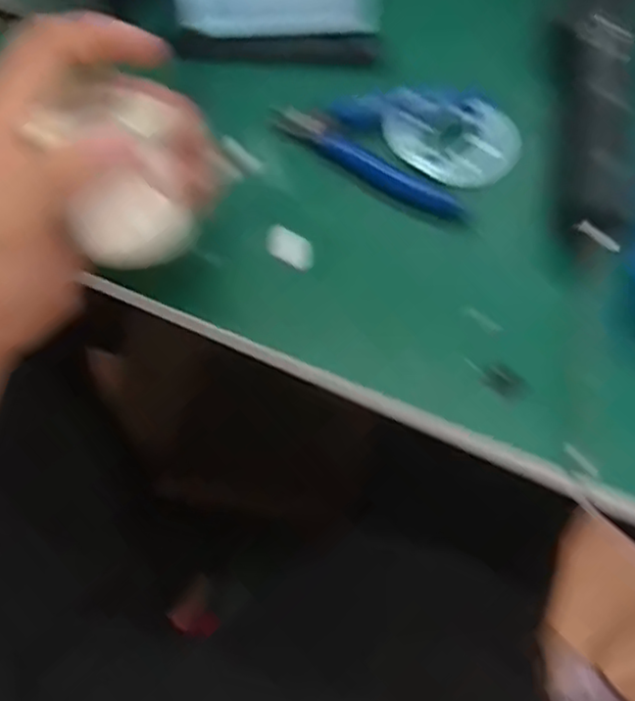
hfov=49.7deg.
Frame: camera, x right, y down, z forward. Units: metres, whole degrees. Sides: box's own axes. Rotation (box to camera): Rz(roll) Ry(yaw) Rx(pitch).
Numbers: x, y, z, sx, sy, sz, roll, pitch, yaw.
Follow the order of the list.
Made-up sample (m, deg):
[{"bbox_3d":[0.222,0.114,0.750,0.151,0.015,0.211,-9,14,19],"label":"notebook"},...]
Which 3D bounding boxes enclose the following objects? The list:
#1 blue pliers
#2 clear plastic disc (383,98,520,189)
[{"bbox_3d":[0.033,-0.115,0.375,0.107,0.011,0.072,12,70,7],"label":"blue pliers"},{"bbox_3d":[0.073,-0.115,0.376,0.071,0.009,0.050,15,70,8],"label":"clear plastic disc"}]

